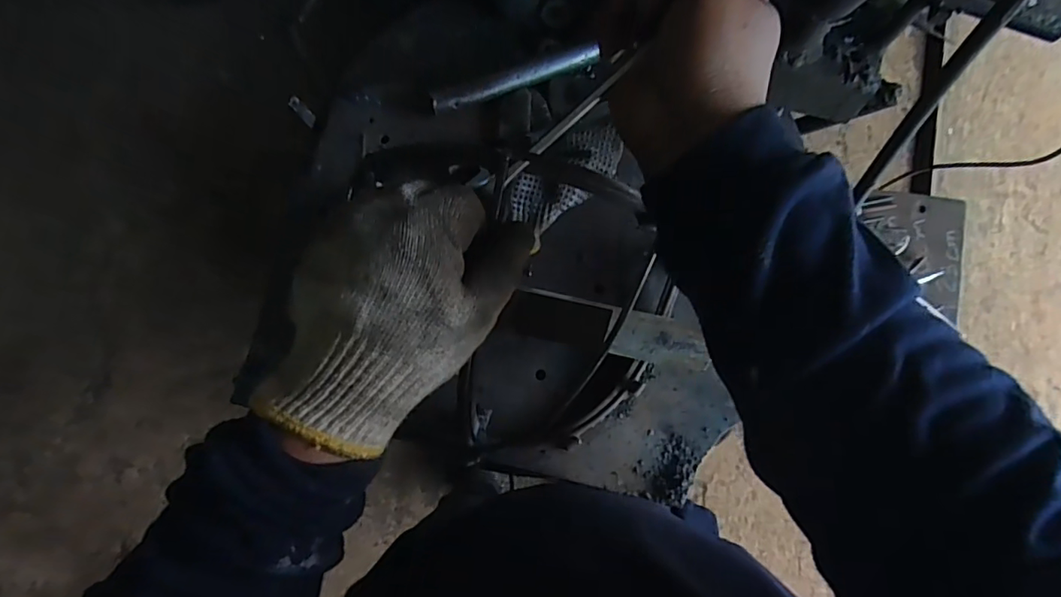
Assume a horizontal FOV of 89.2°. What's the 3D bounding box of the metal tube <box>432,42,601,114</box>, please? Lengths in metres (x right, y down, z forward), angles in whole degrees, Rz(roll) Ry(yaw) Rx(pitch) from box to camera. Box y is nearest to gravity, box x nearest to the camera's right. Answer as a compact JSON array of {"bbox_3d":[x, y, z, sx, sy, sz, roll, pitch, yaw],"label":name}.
[{"bbox_3d":[-0.011,-0.177,0.433,0.140,0.009,0.014,-19,83,-1],"label":"metal tube"}]

